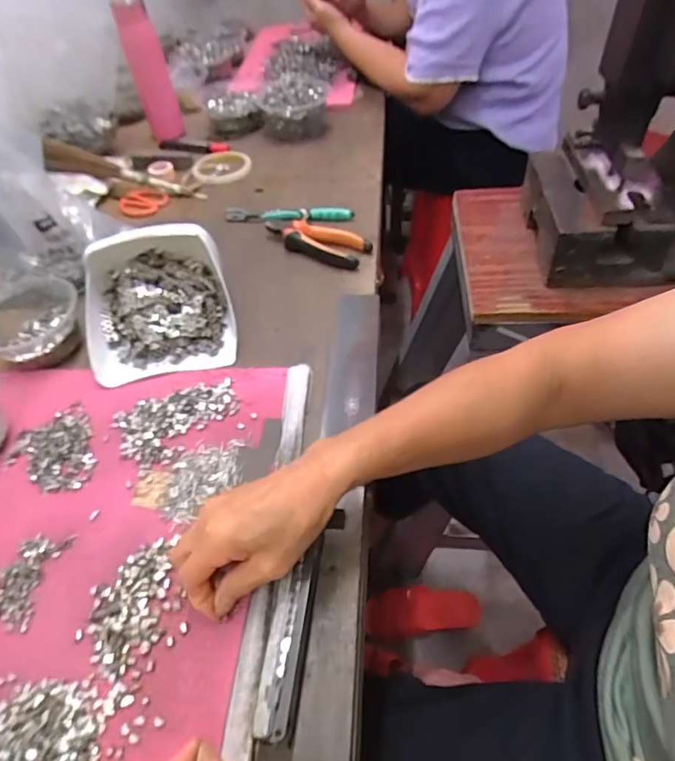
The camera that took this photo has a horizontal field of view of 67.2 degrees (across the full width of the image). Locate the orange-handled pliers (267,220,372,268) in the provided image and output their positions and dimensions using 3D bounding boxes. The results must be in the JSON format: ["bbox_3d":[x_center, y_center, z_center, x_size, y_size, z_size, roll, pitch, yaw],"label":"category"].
[{"bbox_3d":[-0.032,-0.187,0.674,0.151,0.015,0.058,26,55,24],"label":"orange-handled pliers"}]

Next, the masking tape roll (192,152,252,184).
[{"bbox_3d":[-0.194,-0.359,0.862,0.099,0.014,0.080,-21,67,-13],"label":"masking tape roll"}]

